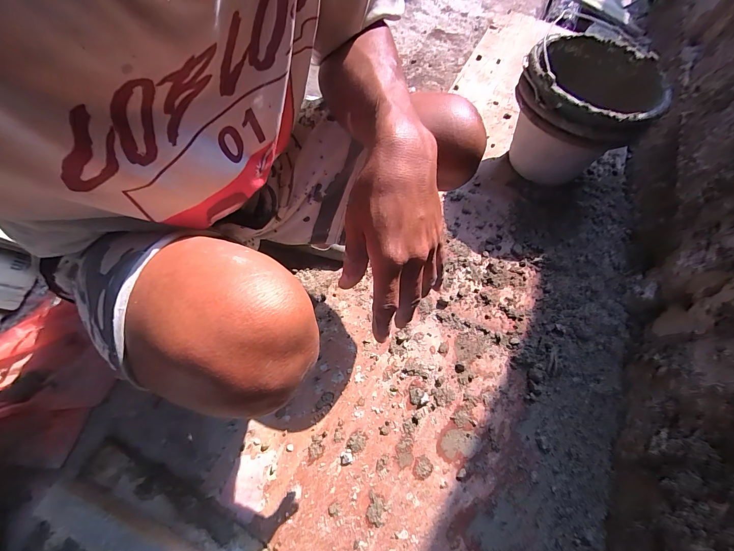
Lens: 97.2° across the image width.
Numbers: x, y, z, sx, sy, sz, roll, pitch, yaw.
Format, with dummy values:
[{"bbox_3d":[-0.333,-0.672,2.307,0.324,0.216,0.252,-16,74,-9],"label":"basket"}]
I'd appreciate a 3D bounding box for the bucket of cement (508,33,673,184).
[{"bbox_3d":[0.438,-0.333,0.689,0.240,0.225,0.260,-1,60,2],"label":"bucket of cement"}]

